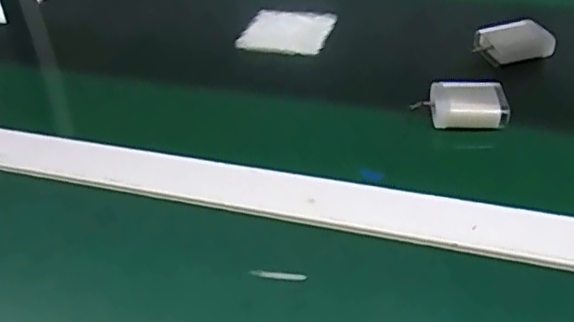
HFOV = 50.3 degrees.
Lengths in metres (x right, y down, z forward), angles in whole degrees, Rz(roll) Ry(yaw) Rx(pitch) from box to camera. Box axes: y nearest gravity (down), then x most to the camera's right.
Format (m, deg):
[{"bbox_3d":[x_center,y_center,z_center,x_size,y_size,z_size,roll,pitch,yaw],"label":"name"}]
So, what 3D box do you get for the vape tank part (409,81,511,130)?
[{"bbox_3d":[0.131,-0.042,0.461,0.066,0.019,0.036,4,41,9],"label":"vape tank part"}]

